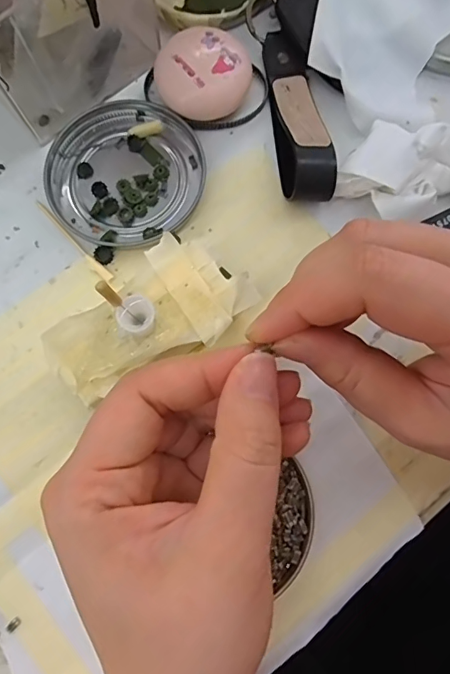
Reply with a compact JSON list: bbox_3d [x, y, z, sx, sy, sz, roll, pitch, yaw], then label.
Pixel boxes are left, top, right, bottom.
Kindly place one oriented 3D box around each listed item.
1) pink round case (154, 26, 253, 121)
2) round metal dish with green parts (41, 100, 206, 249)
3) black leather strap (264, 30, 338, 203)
[{"bbox_3d":[-0.011,-0.133,0.245,0.048,0.023,0.043,8,78,2],"label":"pink round case"},{"bbox_3d":[-0.051,-0.084,0.243,0.075,0.009,0.075,0,78,1],"label":"round metal dish with green parts"},{"bbox_3d":[0.037,-0.116,0.239,0.024,0.027,0.102,-4,78,0],"label":"black leather strap"}]

